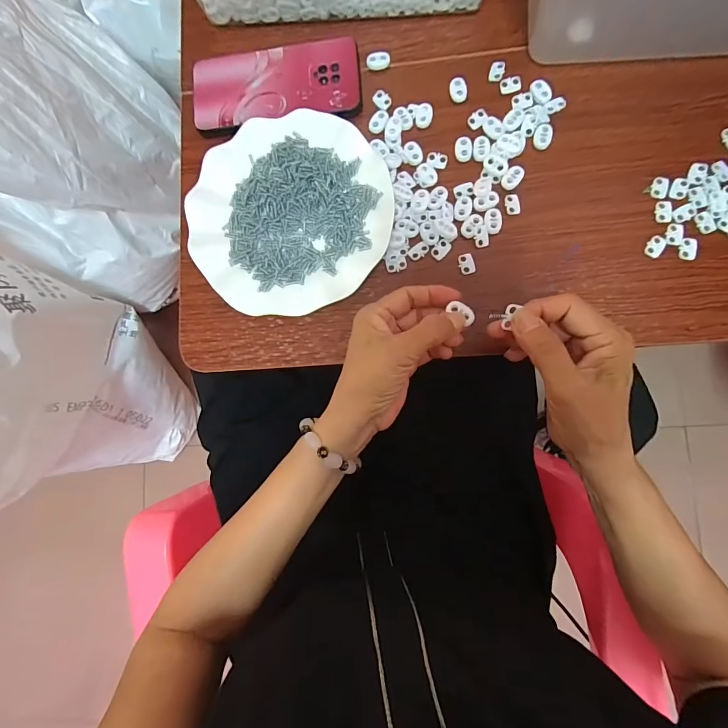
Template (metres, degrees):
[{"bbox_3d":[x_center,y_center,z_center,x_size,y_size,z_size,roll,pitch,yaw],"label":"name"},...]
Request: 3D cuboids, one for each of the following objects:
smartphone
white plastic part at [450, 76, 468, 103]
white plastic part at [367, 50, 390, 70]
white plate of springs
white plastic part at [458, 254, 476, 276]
[{"bbox_3d":[-0.085,-0.269,0.373,0.162,0.012,0.078,-5,83,6],"label":"smartphone"},{"bbox_3d":[0.089,-0.258,0.359,0.016,0.005,0.022,-13,83,5],"label":"white plastic part"},{"bbox_3d":[0.014,-0.295,0.370,0.023,0.006,0.017,-11,83,6],"label":"white plastic part"},{"bbox_3d":[-0.067,-0.137,0.352,0.176,0.022,0.181,-1,84,7],"label":"white plate of springs"},{"bbox_3d":[0.092,-0.090,0.342,0.014,0.004,0.018,-14,82,5],"label":"white plastic part"}]

